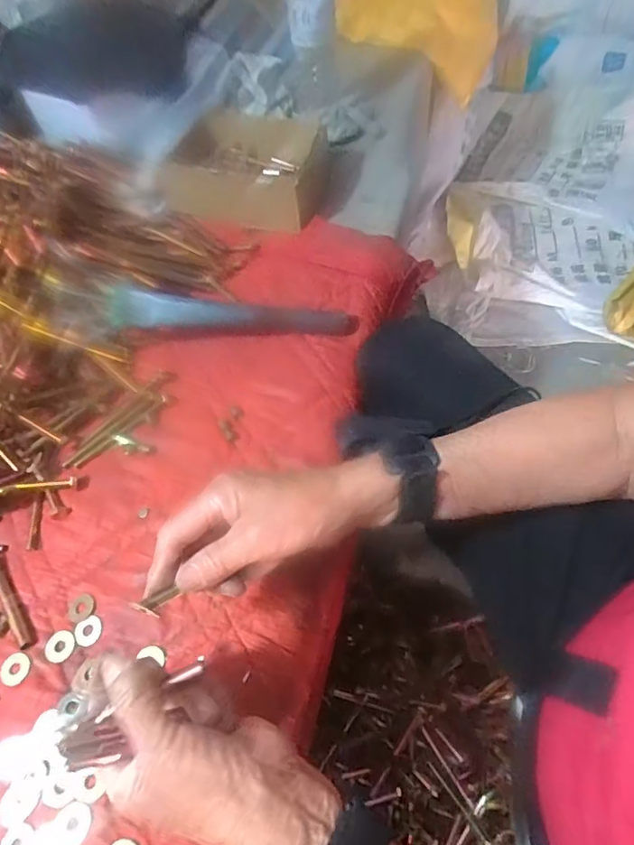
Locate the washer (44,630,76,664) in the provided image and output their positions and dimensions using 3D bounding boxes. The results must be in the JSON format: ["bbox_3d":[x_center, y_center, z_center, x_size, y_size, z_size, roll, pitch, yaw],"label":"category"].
[{"bbox_3d":[-0.196,0.170,0.393,0.022,0.004,0.022,-2,57,4],"label":"washer"}]

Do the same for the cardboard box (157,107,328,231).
[{"bbox_3d":[-0.091,-0.336,0.672,0.179,0.062,0.153,11,59,12],"label":"cardboard box"}]

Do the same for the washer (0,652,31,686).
[{"bbox_3d":[-0.226,0.184,0.386,0.021,0.004,0.022,11,59,12],"label":"washer"}]

